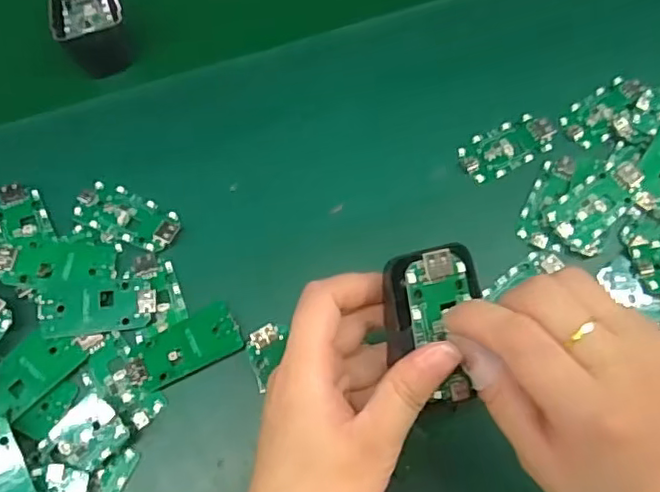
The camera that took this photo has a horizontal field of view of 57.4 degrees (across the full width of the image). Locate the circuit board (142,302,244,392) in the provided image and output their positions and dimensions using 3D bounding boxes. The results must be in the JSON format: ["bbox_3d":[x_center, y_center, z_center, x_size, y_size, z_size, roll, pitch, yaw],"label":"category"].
[{"bbox_3d":[-0.079,0.056,0.337,0.055,0.007,0.030,-28,73,-11],"label":"circuit board"}]

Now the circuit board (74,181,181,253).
[{"bbox_3d":[-0.122,-0.017,0.364,0.063,0.005,0.032,26,72,8],"label":"circuit board"}]

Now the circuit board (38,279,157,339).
[{"bbox_3d":[-0.131,0.034,0.342,0.062,0.007,0.030,-6,70,-3],"label":"circuit board"}]

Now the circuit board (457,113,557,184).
[{"bbox_3d":[0.113,-0.064,0.386,0.063,0.006,0.031,-24,72,-9],"label":"circuit board"}]

